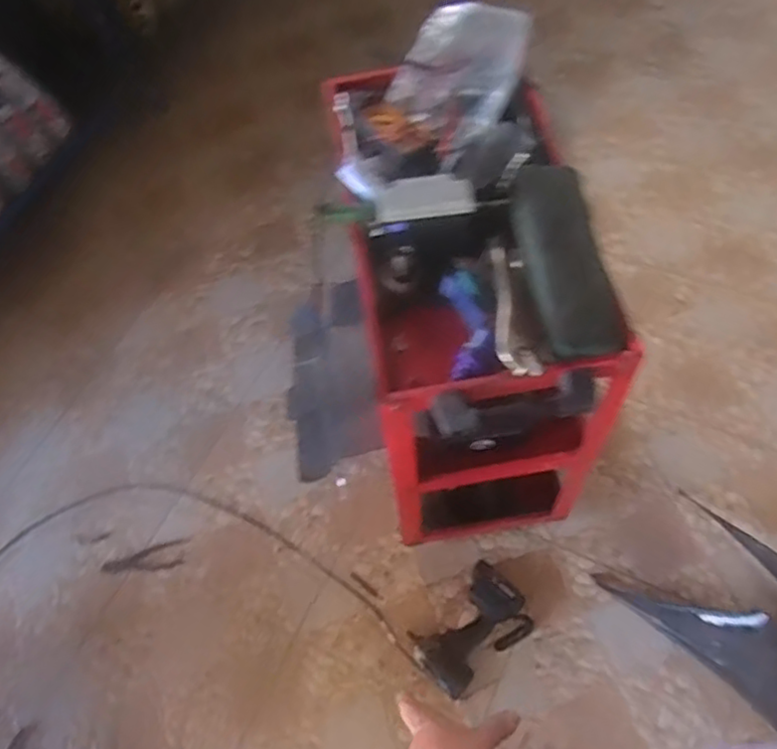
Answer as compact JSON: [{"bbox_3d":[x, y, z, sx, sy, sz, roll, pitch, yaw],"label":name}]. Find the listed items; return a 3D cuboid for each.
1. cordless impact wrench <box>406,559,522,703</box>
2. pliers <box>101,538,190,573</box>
[{"bbox_3d":[0.159,0.504,1.342,0.137,0.071,0.235,39,70,23],"label":"cordless impact wrench"},{"bbox_3d":[-0.550,0.421,1.523,0.193,0.010,0.058,-12,60,-4],"label":"pliers"}]

